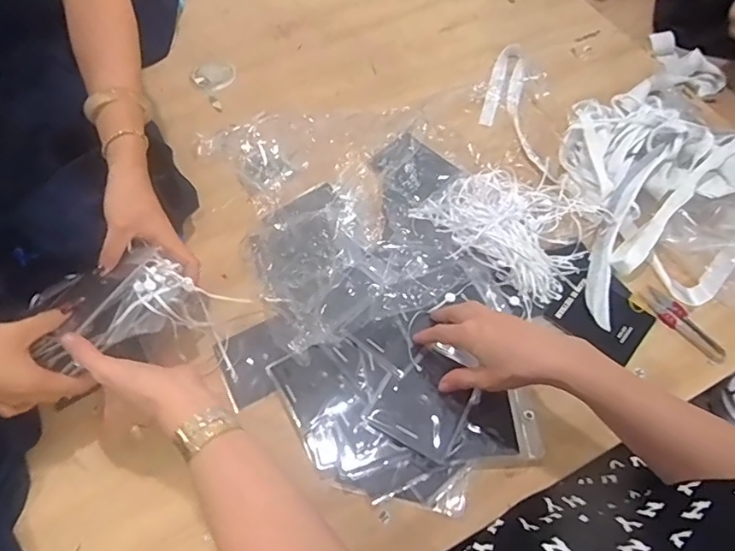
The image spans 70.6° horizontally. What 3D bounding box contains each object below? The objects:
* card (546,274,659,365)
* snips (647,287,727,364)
[{"bbox_3d":[0.267,0.042,0.586,0.095,0.010,0.088,38,68,18],"label":"card"},{"bbox_3d":[0.355,0.054,0.578,0.029,0.005,0.098,-38,68,-18],"label":"snips"}]

